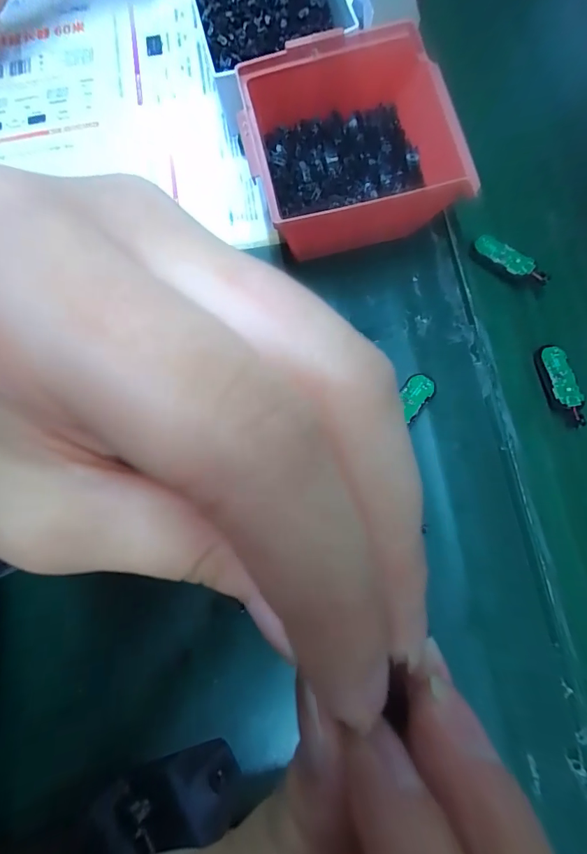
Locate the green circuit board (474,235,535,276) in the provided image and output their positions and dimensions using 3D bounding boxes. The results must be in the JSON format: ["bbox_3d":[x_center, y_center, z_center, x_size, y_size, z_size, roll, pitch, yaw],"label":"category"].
[{"bbox_3d":[0.150,-0.122,0.281,0.043,0.007,0.014,40,82,8],"label":"green circuit board"}]

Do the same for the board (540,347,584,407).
[{"bbox_3d":[0.179,-0.034,0.262,0.016,0.006,0.042,-9,79,-1],"label":"board"}]

